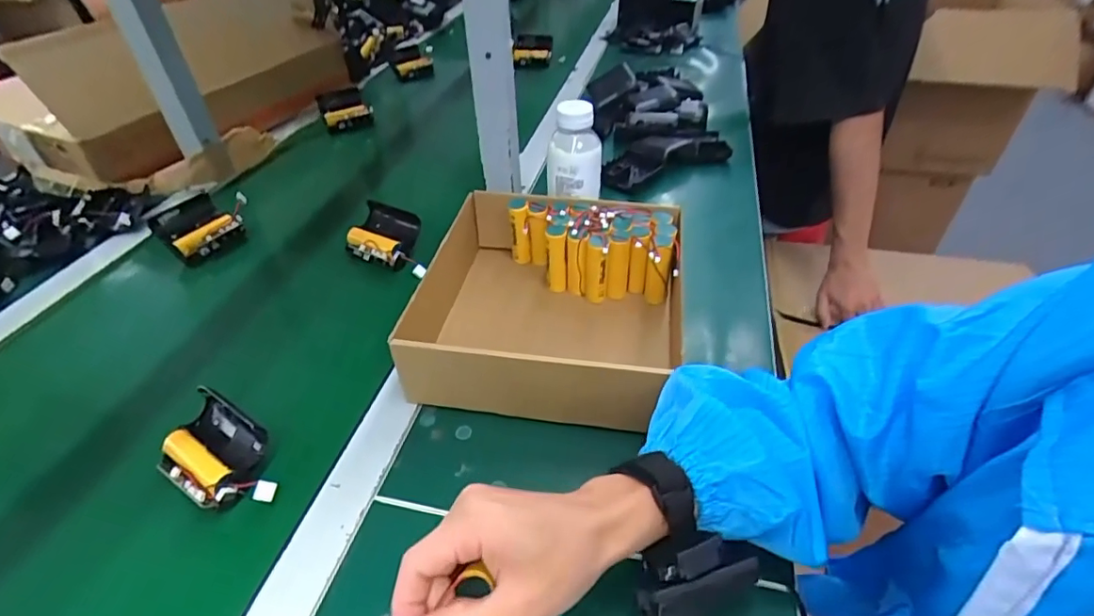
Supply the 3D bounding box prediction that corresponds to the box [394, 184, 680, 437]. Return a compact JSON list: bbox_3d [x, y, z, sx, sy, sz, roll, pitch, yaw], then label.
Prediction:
[{"bbox_3d":[0.007,-0.011,0.507,0.210,0.085,0.235,7,41,8],"label":"box"}]

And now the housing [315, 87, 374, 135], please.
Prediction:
[{"bbox_3d":[-0.348,-0.338,0.938,0.088,0.060,0.041,-16,43,-19],"label":"housing"}]

